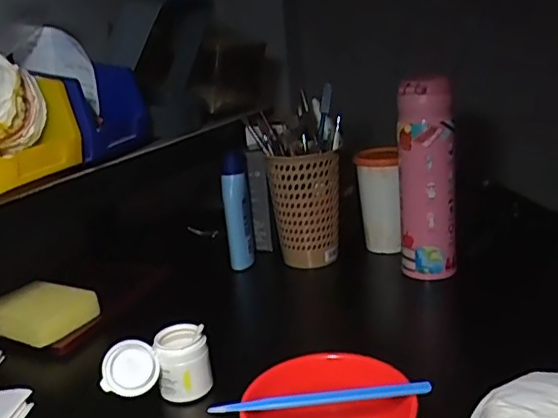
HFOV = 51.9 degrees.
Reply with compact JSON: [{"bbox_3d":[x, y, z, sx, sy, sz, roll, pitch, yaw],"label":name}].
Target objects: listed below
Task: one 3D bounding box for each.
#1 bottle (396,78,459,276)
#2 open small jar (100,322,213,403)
[{"bbox_3d":[0.162,-0.031,0.627,0.060,0.220,0.050,0,17,14],"label":"bottle"},{"bbox_3d":[-0.101,0.131,0.470,0.083,0.053,0.043,-14,19,-30],"label":"open small jar"}]

